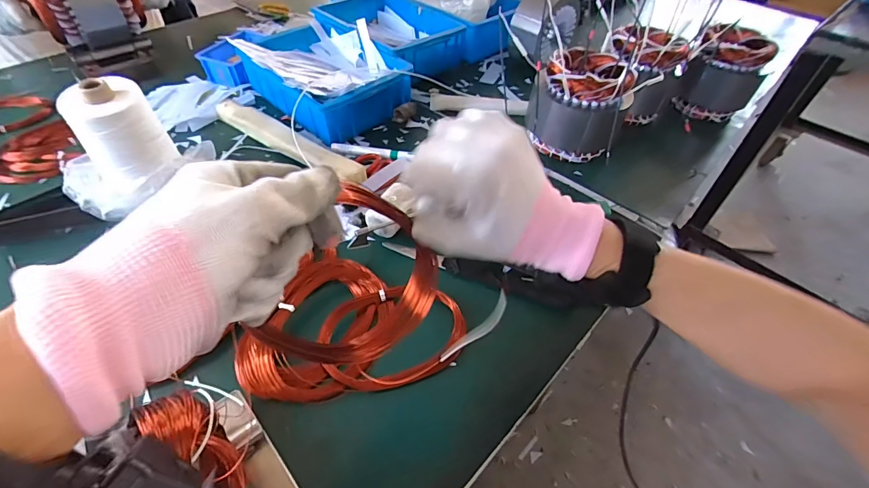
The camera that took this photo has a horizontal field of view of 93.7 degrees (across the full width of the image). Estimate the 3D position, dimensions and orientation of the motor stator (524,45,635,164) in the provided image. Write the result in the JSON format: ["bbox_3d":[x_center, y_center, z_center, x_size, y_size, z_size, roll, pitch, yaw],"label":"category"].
[{"bbox_3d":[0.234,-0.224,0.651,0.131,0.133,0.120,29,53,22],"label":"motor stator"}]

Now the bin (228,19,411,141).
[{"bbox_3d":[-0.204,-0.306,0.737,0.223,0.100,0.288,-30,56,-26],"label":"bin"}]

